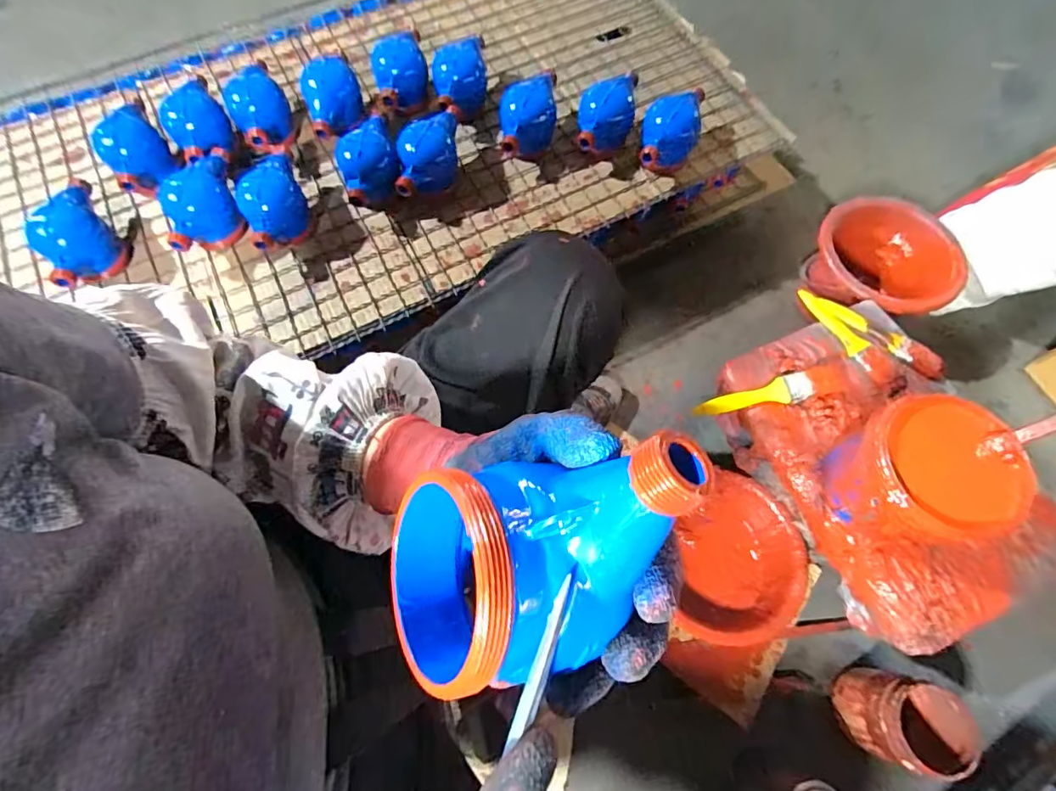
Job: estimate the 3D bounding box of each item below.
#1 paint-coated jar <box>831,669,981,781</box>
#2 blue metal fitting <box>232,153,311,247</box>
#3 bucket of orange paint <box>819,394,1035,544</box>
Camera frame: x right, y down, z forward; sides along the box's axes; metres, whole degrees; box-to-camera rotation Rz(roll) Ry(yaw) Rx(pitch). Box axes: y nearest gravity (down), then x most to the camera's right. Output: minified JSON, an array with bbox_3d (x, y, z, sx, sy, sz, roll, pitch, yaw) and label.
[{"bbox_3d":[0.458,0.401,0.615,0.100,0.111,0.091,0,68,-1],"label":"paint-coated jar"},{"bbox_3d":[-0.350,-0.263,0.690,0.084,0.084,0.135,-25,70,-10],"label":"blue metal fitting"},{"bbox_3d":[0.416,0.089,0.543,0.139,0.123,0.138,0,68,-1],"label":"bucket of orange paint"}]

